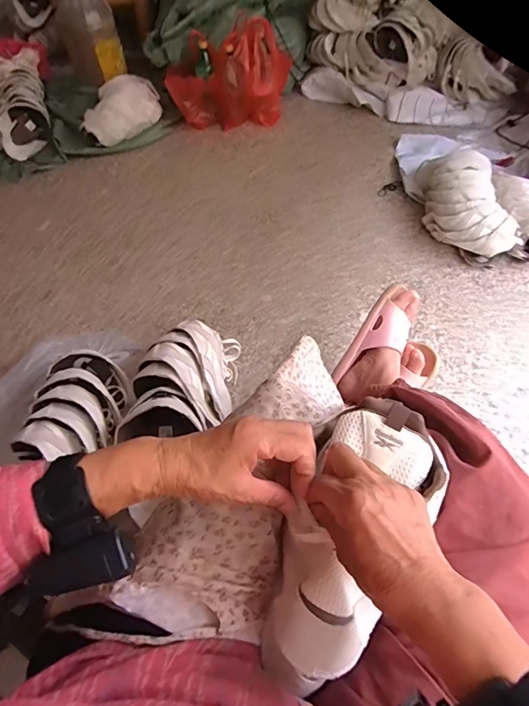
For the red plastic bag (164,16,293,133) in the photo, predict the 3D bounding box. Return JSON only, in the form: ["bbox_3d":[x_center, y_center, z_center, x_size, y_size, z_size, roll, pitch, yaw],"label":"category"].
[{"bbox_3d":[-0.116,-0.948,1.507,0.417,0.276,0.182,-19,56,-10],"label":"red plastic bag"}]

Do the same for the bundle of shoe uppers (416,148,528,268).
[{"bbox_3d":[0.597,-0.401,1.170,0.297,0.162,0.378,1,55,4],"label":"bundle of shoe uppers"}]

